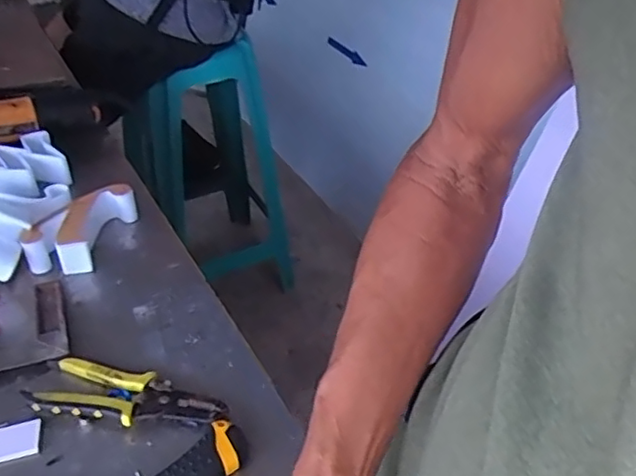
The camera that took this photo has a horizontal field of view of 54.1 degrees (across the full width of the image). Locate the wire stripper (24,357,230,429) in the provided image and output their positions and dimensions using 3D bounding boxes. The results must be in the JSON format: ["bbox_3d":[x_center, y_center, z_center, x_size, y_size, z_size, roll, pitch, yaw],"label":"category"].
[{"bbox_3d":[-0.164,0.137,0.547,0.161,0.017,0.058,8,39,5],"label":"wire stripper"}]

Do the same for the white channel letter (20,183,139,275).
[{"bbox_3d":[-0.269,-0.014,0.713,0.070,0.040,0.136,16,40,14],"label":"white channel letter"}]

